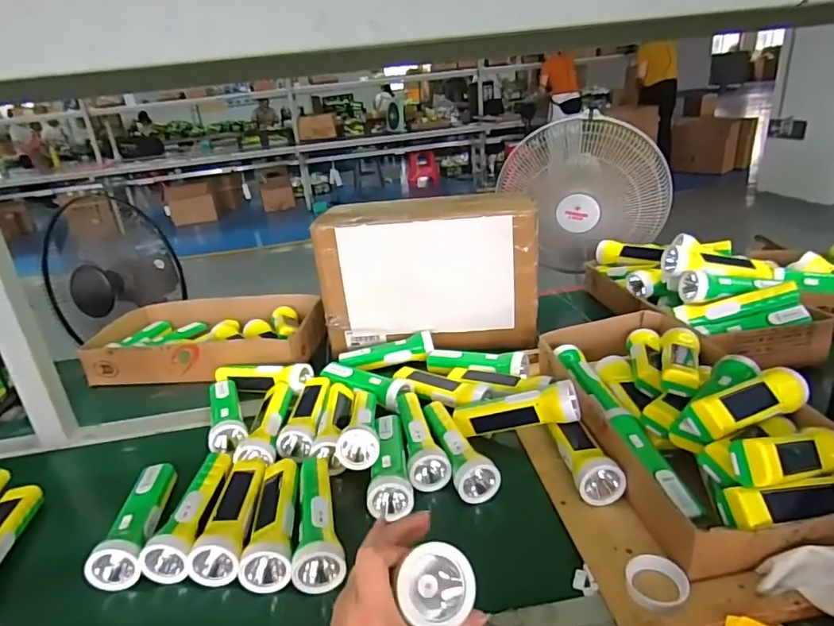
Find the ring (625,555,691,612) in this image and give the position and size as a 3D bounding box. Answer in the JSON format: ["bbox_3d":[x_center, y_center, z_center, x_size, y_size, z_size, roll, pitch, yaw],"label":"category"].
[{"bbox_3d":[0.225,0.255,0.482,0.054,0.014,0.056,2,26,16],"label":"ring"}]

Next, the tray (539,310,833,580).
[{"bbox_3d":[0.333,0.103,0.653,0.247,0.113,0.443,-7,25,-1],"label":"tray"}]

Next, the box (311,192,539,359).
[{"bbox_3d":[0.021,-0.071,0.955,0.378,0.243,0.154,-4,25,3],"label":"box"}]

